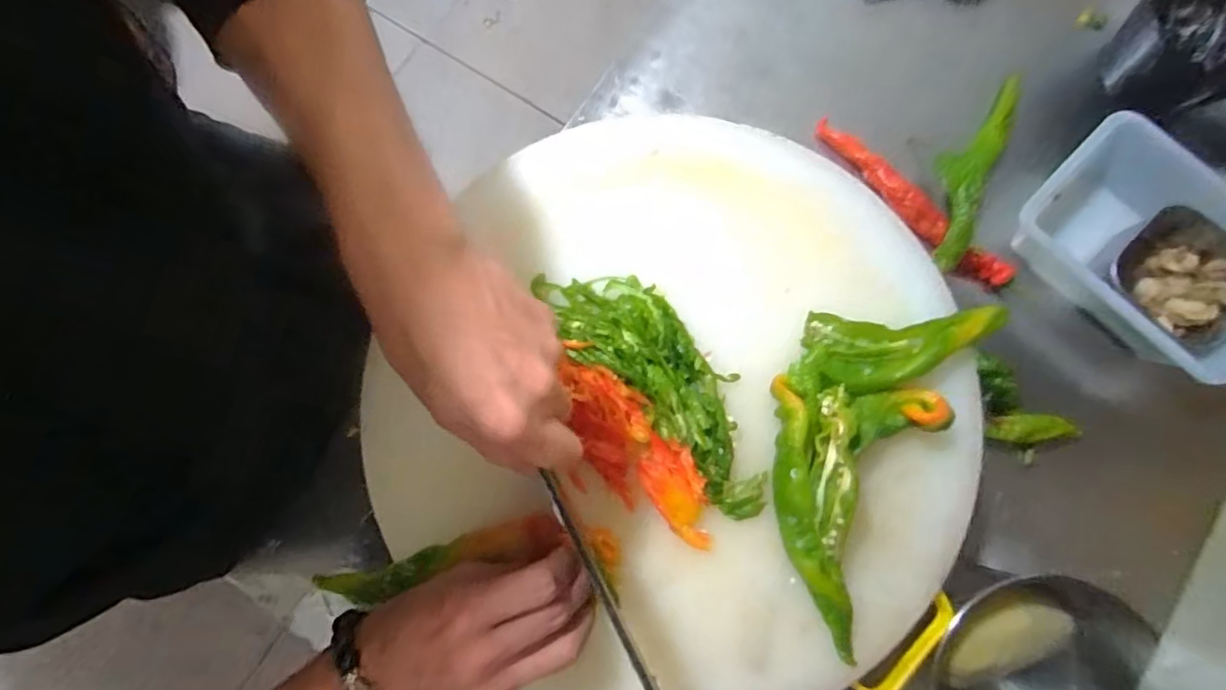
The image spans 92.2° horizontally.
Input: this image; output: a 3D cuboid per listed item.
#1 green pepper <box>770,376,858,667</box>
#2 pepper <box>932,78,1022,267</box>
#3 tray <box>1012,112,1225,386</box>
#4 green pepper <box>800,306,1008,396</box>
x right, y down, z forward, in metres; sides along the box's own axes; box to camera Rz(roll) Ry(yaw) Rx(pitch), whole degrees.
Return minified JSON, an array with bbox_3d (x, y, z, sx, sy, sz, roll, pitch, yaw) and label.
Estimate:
[{"bbox_3d":[0.126,0.106,0.370,0.046,0.034,0.163,2,78,2],"label":"green pepper"},{"bbox_3d":[0.322,-0.165,0.530,0.048,0.046,0.211,27,80,6],"label":"pepper"},{"bbox_3d":[0.453,-0.078,0.511,0.133,0.065,0.199,-39,80,-7],"label":"tray"},{"bbox_3d":[0.199,0.003,0.394,0.132,0.018,0.054,-2,78,1],"label":"green pepper"}]

